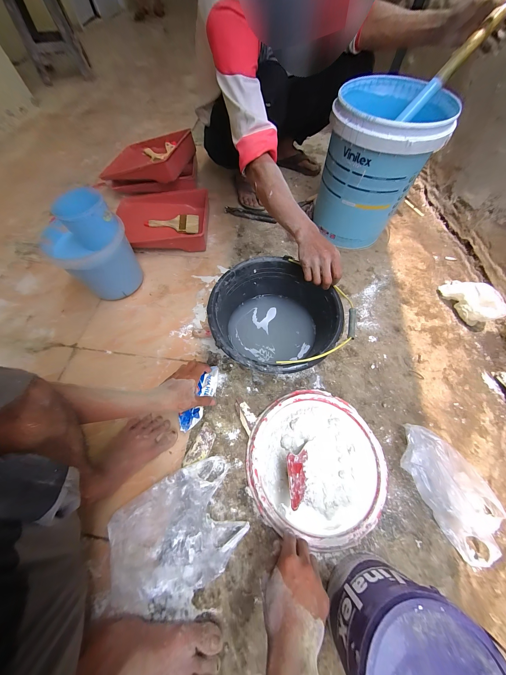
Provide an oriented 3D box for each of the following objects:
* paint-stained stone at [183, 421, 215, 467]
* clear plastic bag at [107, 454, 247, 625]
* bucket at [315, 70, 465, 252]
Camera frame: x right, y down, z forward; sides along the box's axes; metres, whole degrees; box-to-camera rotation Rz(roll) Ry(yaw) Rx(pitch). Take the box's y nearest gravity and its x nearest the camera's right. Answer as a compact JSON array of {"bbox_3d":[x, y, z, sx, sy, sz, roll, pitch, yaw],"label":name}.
[{"bbox_3d":[-0.119,0.253,0.525,0.042,0.034,0.095,23,65,11],"label":"paint-stained stone"},{"bbox_3d":[-0.154,0.399,0.438,0.288,0.047,0.217,-27,66,-13],"label":"clear plastic bag"},{"bbox_3d":[0.367,-0.512,0.726,0.281,0.364,0.280,19,65,12],"label":"bucket"}]

